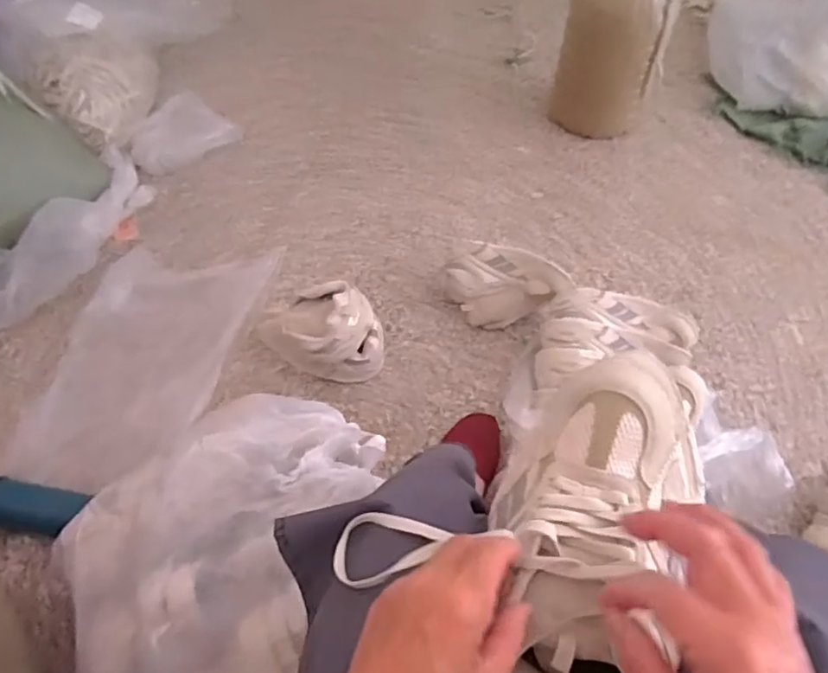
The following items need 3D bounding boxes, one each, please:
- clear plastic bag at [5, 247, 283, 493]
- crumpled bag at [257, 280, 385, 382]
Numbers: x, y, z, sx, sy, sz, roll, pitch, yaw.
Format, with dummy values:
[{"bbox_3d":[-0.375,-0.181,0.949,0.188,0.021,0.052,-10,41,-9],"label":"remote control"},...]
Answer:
[{"bbox_3d":[-0.430,0.013,0.971,0.257,0.079,0.480,13,59,10],"label":"clear plastic bag"},{"bbox_3d":[-0.147,-0.017,0.952,0.204,0.128,0.114,21,60,14],"label":"crumpled bag"}]

